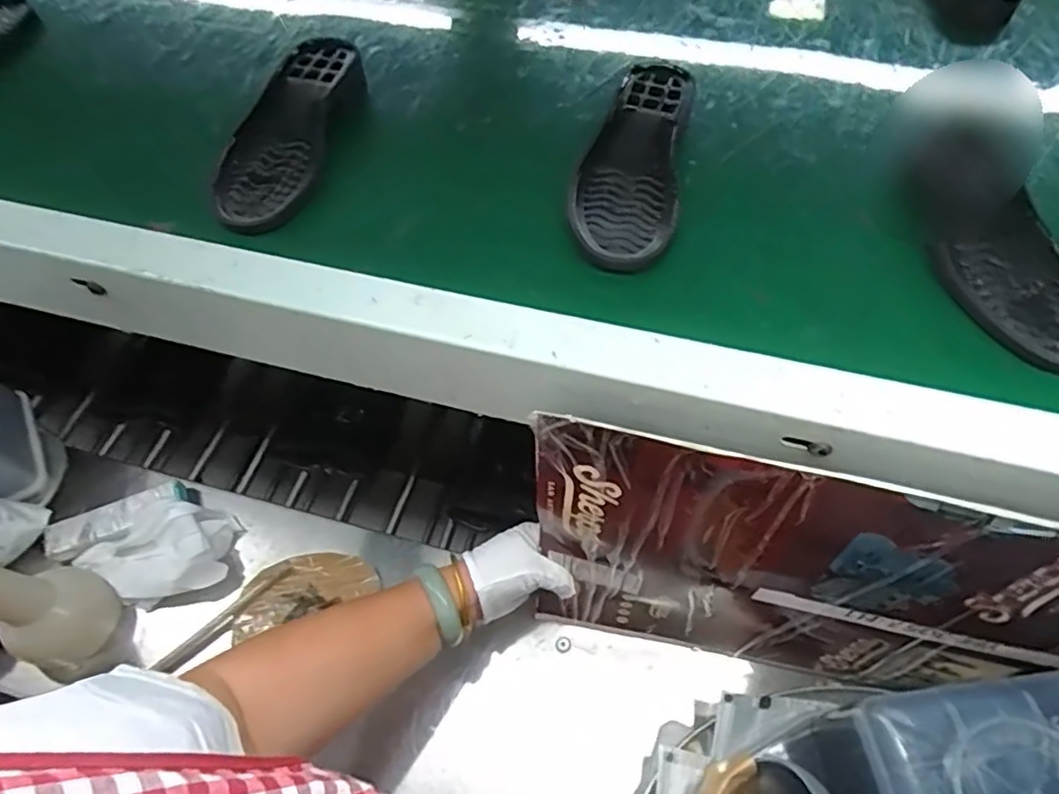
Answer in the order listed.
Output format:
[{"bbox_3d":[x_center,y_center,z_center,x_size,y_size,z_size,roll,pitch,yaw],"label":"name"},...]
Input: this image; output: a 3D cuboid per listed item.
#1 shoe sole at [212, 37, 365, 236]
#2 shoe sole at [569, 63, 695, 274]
[{"bbox_3d":[-0.198,-0.207,0.487,0.084,0.035,0.208,4,58,4],"label":"shoe sole"},{"bbox_3d":[0.077,-0.175,0.467,0.073,0.032,0.218,10,58,7],"label":"shoe sole"}]

